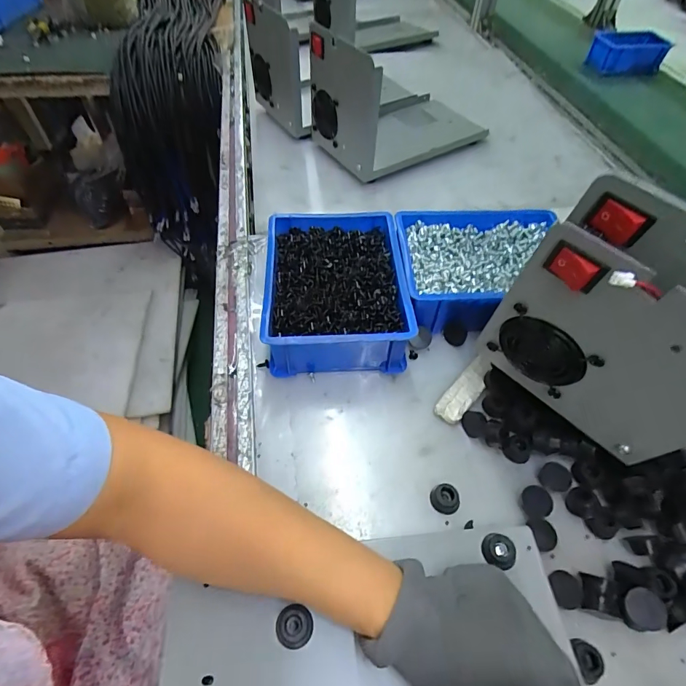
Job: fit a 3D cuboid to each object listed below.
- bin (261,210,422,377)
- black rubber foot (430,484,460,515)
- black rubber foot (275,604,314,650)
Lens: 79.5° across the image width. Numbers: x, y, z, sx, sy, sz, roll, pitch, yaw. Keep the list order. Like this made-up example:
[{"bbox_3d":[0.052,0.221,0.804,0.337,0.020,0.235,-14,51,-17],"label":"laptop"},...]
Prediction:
[{"bbox_3d":[-0.009,-0.060,0.463,0.147,0.068,0.192,-3,53,-3],"label":"bin"},{"bbox_3d":[0.086,0.131,0.346,0.022,0.013,0.022,0,53,0],"label":"black rubber foot"},{"bbox_3d":[-0.032,0.191,0.277,0.024,0.007,0.023,-10,53,-8],"label":"black rubber foot"}]

